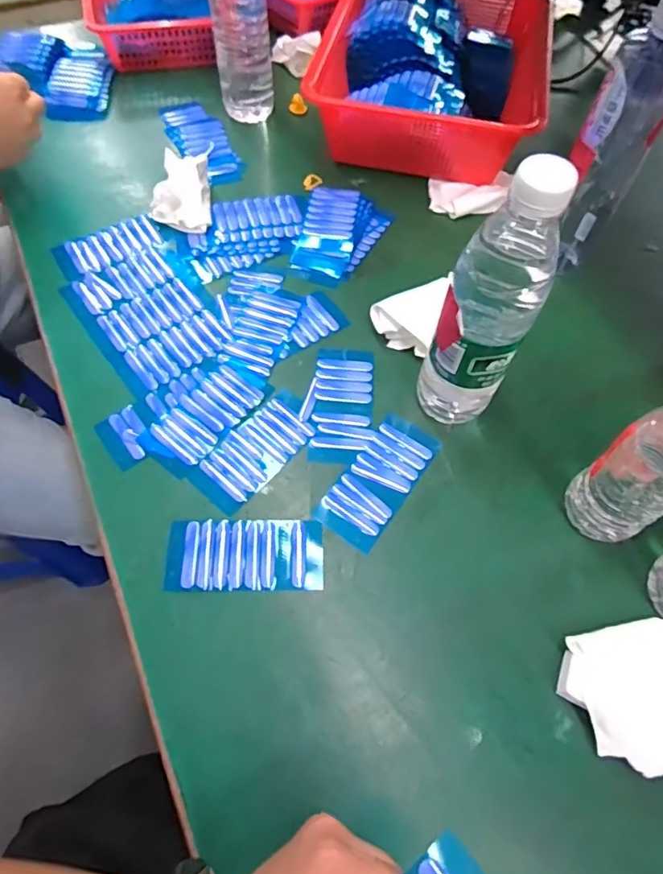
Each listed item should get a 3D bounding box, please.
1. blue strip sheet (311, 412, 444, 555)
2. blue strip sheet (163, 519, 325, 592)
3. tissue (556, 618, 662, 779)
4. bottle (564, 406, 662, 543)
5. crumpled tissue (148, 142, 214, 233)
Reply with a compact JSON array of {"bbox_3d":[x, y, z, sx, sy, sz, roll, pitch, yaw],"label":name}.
[{"bbox_3d":[0.041,0.035,0.448,0.054,0.006,0.122,32,68,15],"label":"blue strip sheet"},{"bbox_3d":[-0.066,0.091,0.412,0.119,0.004,0.054,0,64,-2],"label":"blue strip sheet"},{"bbox_3d":[0.203,0.169,0.365,0.081,0.017,0.099,15,64,7],"label":"tissue"},{"bbox_3d":[0.217,0.021,0.358,0.052,0.171,0.060,-27,66,-13],"label":"bottle"},{"bbox_3d":[-0.165,-0.279,0.583,0.063,0.034,0.123,-4,63,-2],"label":"crumpled tissue"}]

